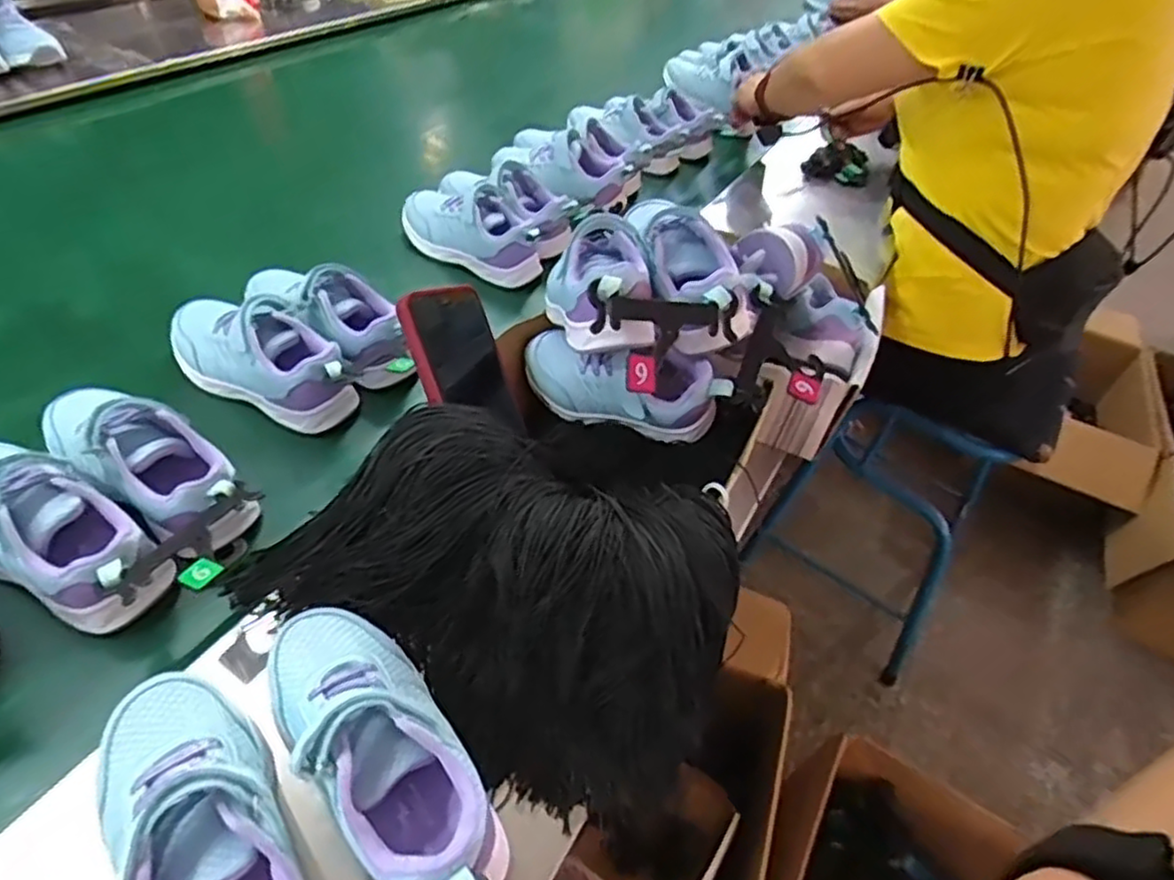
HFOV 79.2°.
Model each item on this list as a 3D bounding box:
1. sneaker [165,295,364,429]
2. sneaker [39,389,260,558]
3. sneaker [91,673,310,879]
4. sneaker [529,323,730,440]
[{"bbox_3d":[-0.270,-0.068,0.587,0.181,0.073,0.073,19,41,14],"label":"sneaker"},{"bbox_3d":[-0.311,0.015,0.499,0.171,0.092,0.060,21,42,17],"label":"sneaker"},{"bbox_3d":[-0.173,0.179,0.321,0.067,0.074,0.172,-24,49,-32],"label":"sneaker"},{"bbox_3d":[0.027,-0.042,0.541,0.149,0.065,0.056,9,40,2],"label":"sneaker"}]

